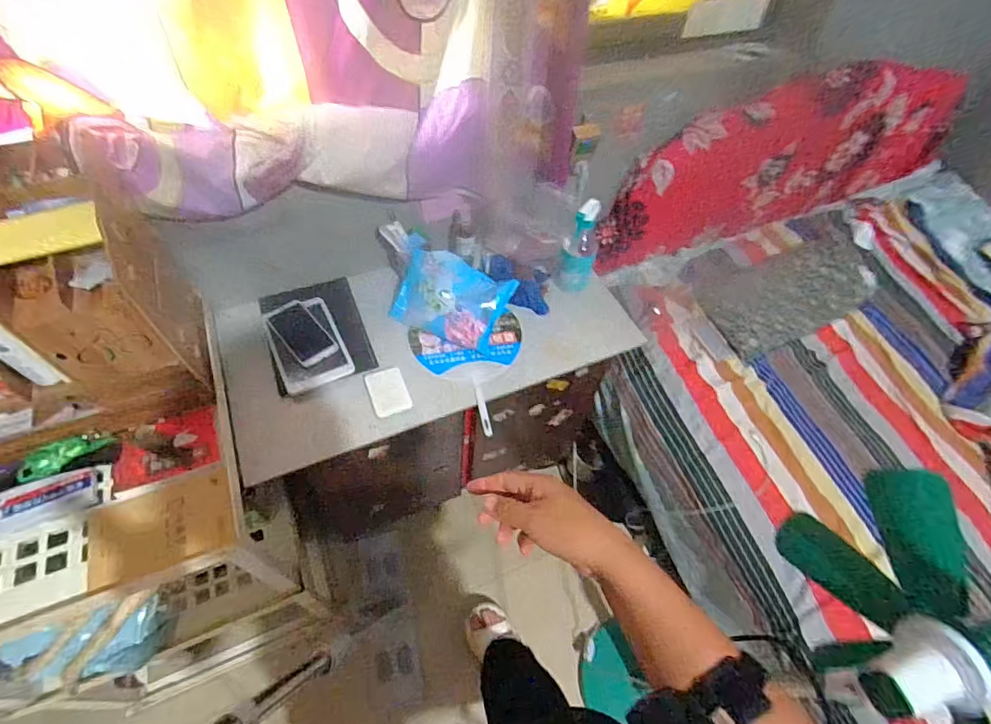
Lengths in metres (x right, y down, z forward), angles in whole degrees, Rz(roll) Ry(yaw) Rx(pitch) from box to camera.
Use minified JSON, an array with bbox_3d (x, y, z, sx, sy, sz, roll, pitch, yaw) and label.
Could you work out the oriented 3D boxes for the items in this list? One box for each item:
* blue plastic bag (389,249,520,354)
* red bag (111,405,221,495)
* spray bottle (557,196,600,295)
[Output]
[{"bbox_3d":[-0.088,-0.126,0.961,0.232,0.060,0.167,20,94,11],"label":"blue plastic bag"},{"bbox_3d":[-0.504,0.133,0.744,0.149,0.027,0.106,-13,56,-13],"label":"red bag"},{"bbox_3d":[0.173,-0.238,0.989,0.075,0.195,0.071,15,54,8],"label":"spray bottle"}]

